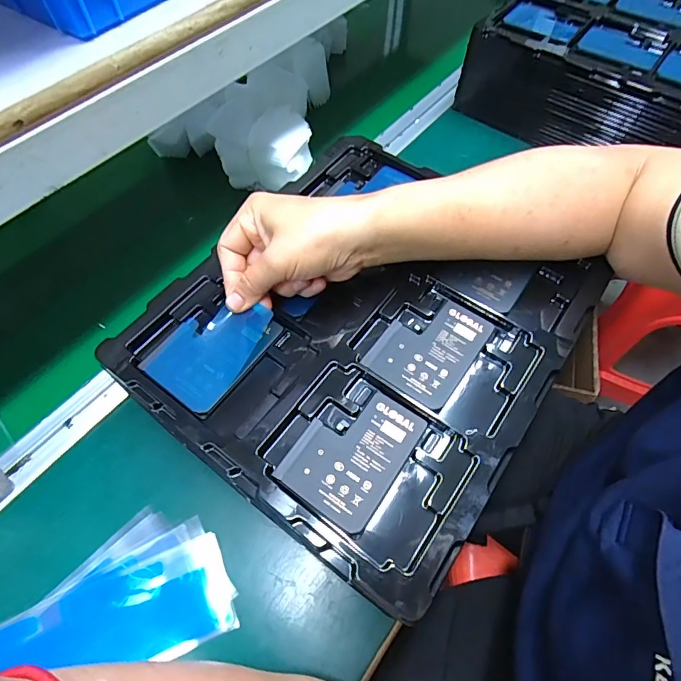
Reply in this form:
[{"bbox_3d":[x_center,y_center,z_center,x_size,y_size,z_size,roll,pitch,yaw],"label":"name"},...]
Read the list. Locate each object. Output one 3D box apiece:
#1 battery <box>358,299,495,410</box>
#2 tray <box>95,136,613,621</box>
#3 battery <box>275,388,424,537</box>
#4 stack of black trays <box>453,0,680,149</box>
[{"bbox_3d":[0.067,0.003,0.330,0.065,0.005,0.090,33,65,18],"label":"battery"},{"bbox_3d":[0.020,-0.019,0.341,0.274,0.031,0.306,33,65,18],"label":"tray"},{"bbox_3d":[0.008,0.072,0.291,0.065,0.005,0.088,31,64,17],"label":"battery"},{"bbox_3d":[0.370,-0.369,0.589,0.318,0.101,0.268,34,65,19],"label":"stack of black trays"}]

